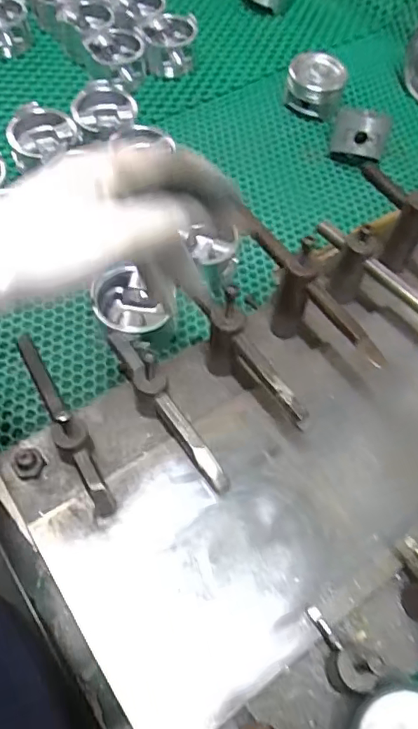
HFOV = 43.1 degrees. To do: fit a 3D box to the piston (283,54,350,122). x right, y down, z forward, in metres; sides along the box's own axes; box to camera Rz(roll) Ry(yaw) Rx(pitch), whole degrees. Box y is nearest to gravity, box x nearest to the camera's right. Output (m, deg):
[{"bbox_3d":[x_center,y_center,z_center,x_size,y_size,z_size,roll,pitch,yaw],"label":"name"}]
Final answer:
[{"bbox_3d":[0.143,-0.374,0.718,0.074,0.065,0.074,18,62,6],"label":"piston"}]

